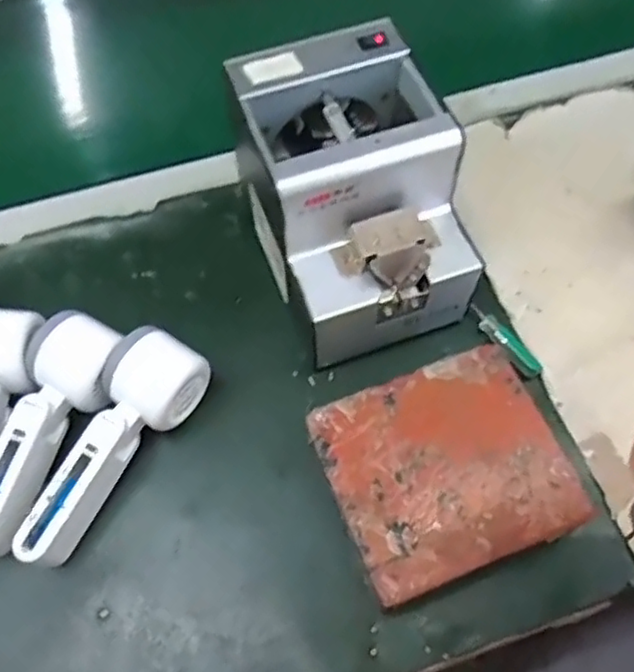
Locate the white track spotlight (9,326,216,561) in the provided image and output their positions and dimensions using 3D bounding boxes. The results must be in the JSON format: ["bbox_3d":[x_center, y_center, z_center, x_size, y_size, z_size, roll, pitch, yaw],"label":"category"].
[{"bbox_3d":[-0.142,0.073,0.447,0.063,0.047,0.169,30,68,13],"label":"white track spotlight"}]

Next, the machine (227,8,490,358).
[{"bbox_3d":[0.027,-0.095,0.471,0.120,0.142,0.173,-19,67,-9],"label":"machine"}]

